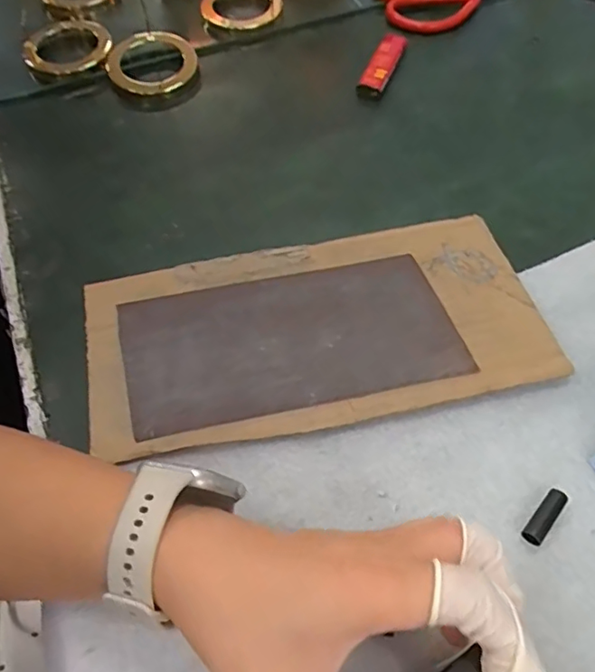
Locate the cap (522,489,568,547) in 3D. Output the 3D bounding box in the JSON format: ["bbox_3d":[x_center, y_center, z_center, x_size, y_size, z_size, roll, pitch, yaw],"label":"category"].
[{"bbox_3d":[0.127,0.093,0.282,0.010,0.009,0.032,37,66,21],"label":"cap"}]

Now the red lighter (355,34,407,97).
[{"bbox_3d":[0.079,-0.246,0.491,0.020,0.016,0.085,20,61,13],"label":"red lighter"}]

